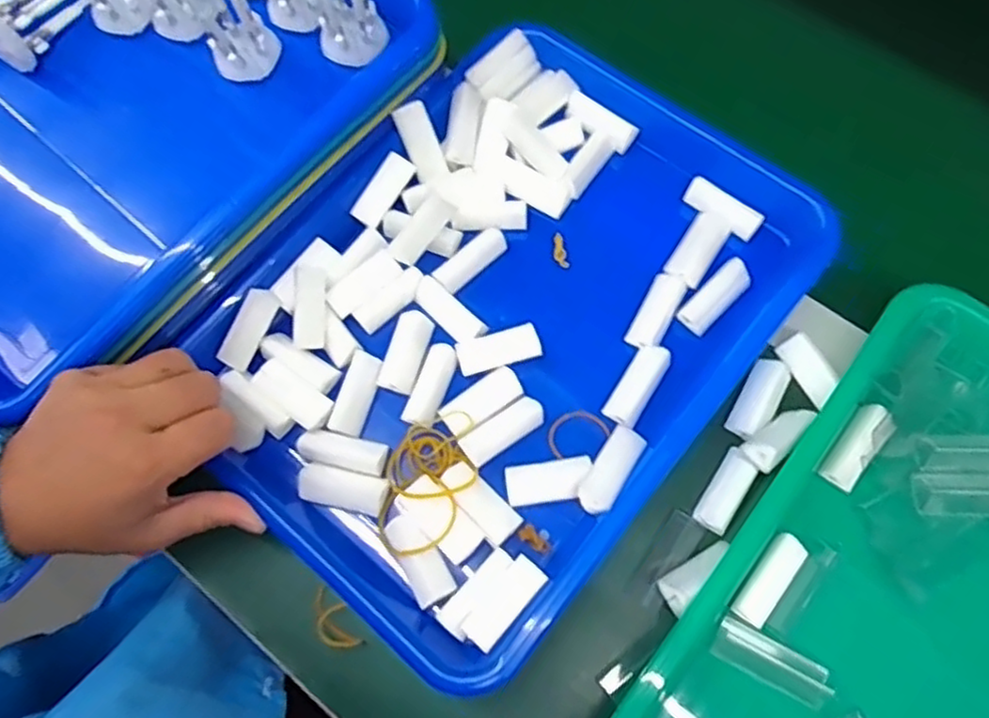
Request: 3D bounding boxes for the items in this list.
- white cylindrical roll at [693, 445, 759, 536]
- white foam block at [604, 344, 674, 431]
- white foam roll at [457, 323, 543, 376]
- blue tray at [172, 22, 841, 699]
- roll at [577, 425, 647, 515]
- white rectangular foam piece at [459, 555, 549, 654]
[{"bbox_3d":[0.122,0.070,0.361,0.017,0.015,0.043,31,75,12],"label":"white cylindrical roll"},{"bbox_3d":[0.078,0.014,0.374,0.019,0.012,0.048,31,75,12],"label":"white foam block"},{"bbox_3d":[0.003,-0.005,0.384,0.046,0.010,0.019,-15,71,-2],"label":"white foam roll"},{"bbox_3d":[0.007,-0.029,0.387,0.245,0.041,0.334,38,74,15],"label":"blue tray"},{"bbox_3d":[0.059,0.057,0.352,0.018,0.014,0.047,33,61,9],"label":"roll"},{"bbox_3d":[0.006,0.119,0.334,0.020,0.012,0.045,35,70,24],"label":"white rectangular foam piece"}]

